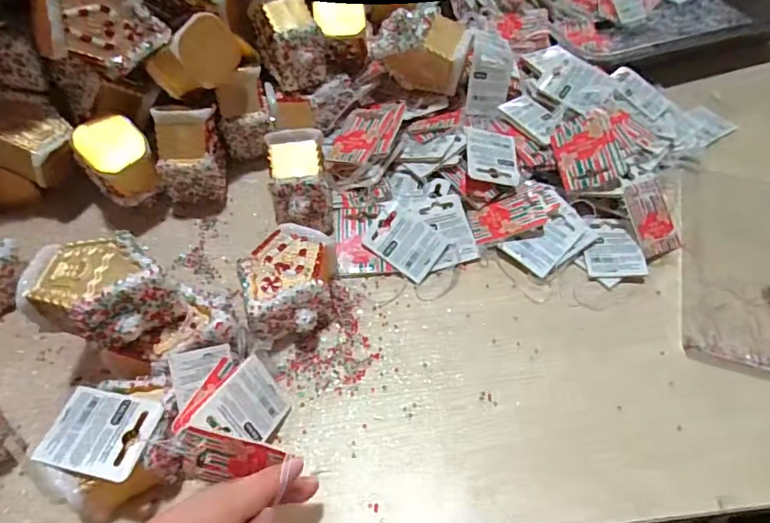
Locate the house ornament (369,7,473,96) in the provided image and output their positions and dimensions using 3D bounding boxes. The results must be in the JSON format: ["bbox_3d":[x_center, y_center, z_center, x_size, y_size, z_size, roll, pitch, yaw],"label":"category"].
[{"bbox_3d":[0.031,-0.182,0.445,0.083,0.074,0.039,14,55,10],"label":"house ornament"}]

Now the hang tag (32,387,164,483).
[{"bbox_3d":[-0.158,0.094,0.273,0.056,0.004,0.044,10,50,9],"label":"hang tag"}]

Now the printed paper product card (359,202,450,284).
[{"bbox_3d":[0.017,-0.016,0.399,0.059,0.005,0.045,35,81,8],"label":"printed paper product card"}]

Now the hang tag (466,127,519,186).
[{"bbox_3d":[0.092,-0.090,0.421,0.045,0.005,0.057,9,59,-7],"label":"hang tag"}]

